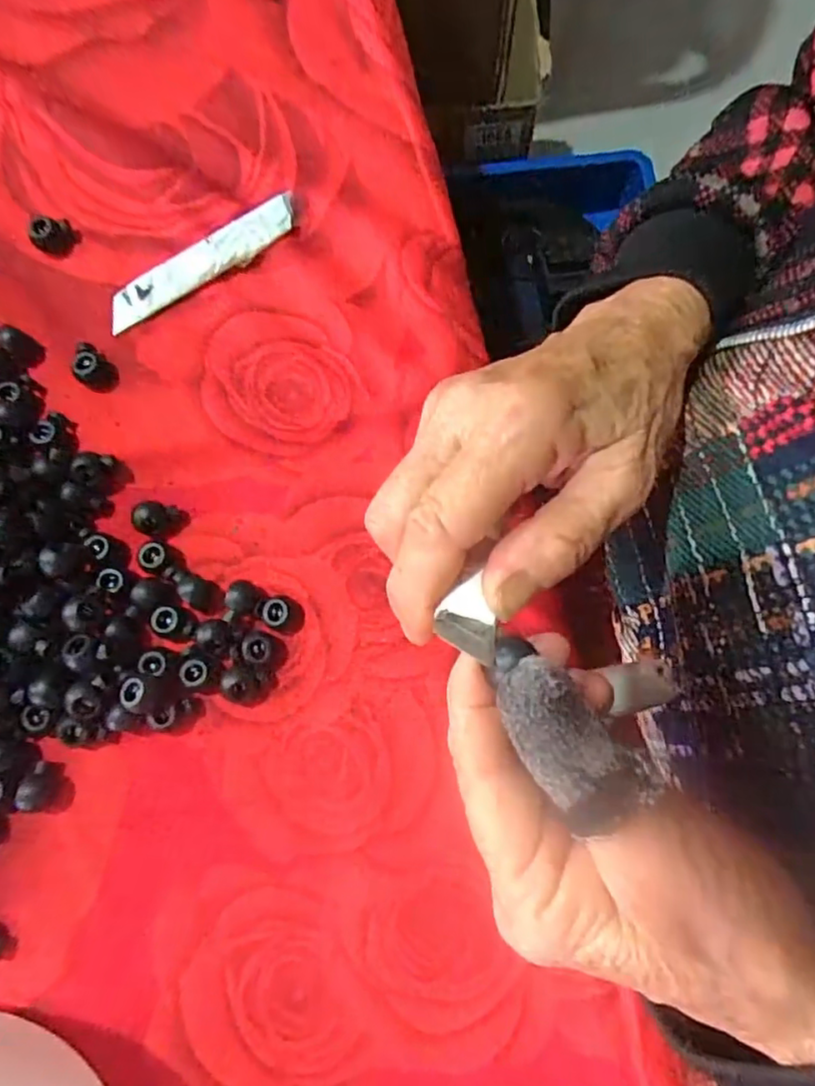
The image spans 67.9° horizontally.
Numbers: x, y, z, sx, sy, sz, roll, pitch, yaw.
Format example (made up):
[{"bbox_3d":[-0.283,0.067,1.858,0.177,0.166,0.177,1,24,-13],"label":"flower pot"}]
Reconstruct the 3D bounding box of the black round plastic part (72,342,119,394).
[{"bbox_3d":[-0.146,-0.081,0.282,0.022,0.013,0.016,39,81,7],"label":"black round plastic part"}]

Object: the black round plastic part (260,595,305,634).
[{"bbox_3d":[-0.056,0.031,0.268,0.018,0.009,0.015,20,80,4],"label":"black round plastic part"}]

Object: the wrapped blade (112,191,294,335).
[{"bbox_3d":[-0.100,-0.137,0.293,0.102,0.005,0.021,-32,85,-2],"label":"wrapped blade"}]

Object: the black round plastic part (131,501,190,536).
[{"bbox_3d":[-0.113,-0.011,0.275,0.020,0.012,0.014,4,79,1],"label":"black round plastic part"}]

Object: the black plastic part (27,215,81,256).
[{"bbox_3d":[-0.173,-0.151,0.296,0.019,0.013,0.013,-44,82,-8],"label":"black plastic part"}]

